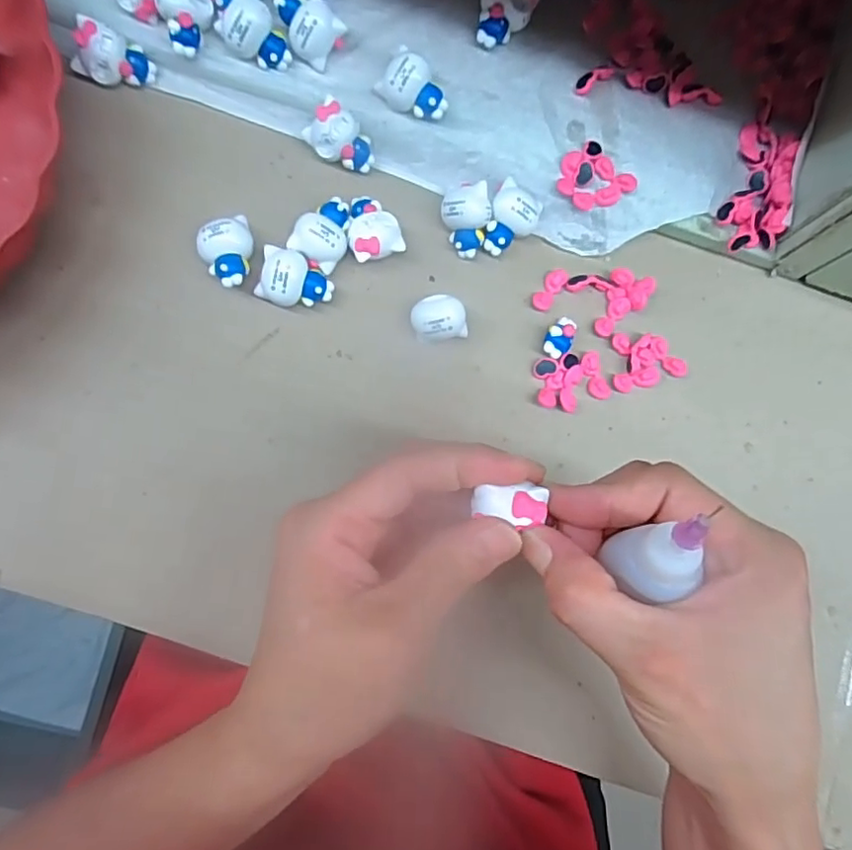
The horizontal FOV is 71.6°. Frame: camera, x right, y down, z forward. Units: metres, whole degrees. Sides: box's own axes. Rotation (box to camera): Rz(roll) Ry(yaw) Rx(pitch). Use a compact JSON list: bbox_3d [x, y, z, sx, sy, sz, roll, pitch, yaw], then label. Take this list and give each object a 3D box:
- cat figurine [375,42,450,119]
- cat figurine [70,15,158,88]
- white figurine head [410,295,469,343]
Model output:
[{"bbox_3d":[-0.007,-0.163,0.290,0.022,0.020,0.033,-44,89,-8],"label":"cat figurine"},{"bbox_3d":[-0.153,-0.178,0.287,0.031,0.022,0.022,19,82,-3],"label":"cat figurine"},{"bbox_3d":[0.006,-0.051,0.290,0.026,0.018,0.023,-14,85,-7],"label":"white figurine head"}]

